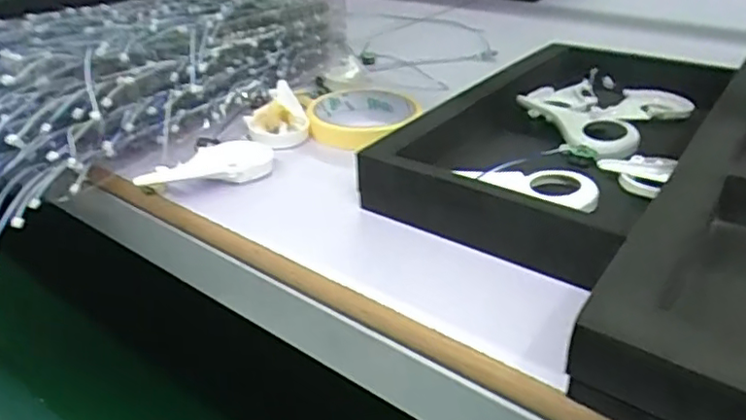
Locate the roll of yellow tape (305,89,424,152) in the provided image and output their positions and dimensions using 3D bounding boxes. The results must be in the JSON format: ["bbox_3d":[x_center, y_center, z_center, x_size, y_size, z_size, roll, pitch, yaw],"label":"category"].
[{"bbox_3d":[-0.008,-0.075,0.482,0.084,0.017,0.102,17,36,30],"label":"roll of yellow tape"}]

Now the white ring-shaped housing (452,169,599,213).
[{"bbox_3d":[0.091,-0.017,0.357,0.083,0.012,0.031,17,36,30],"label":"white ring-shaped housing"}]

